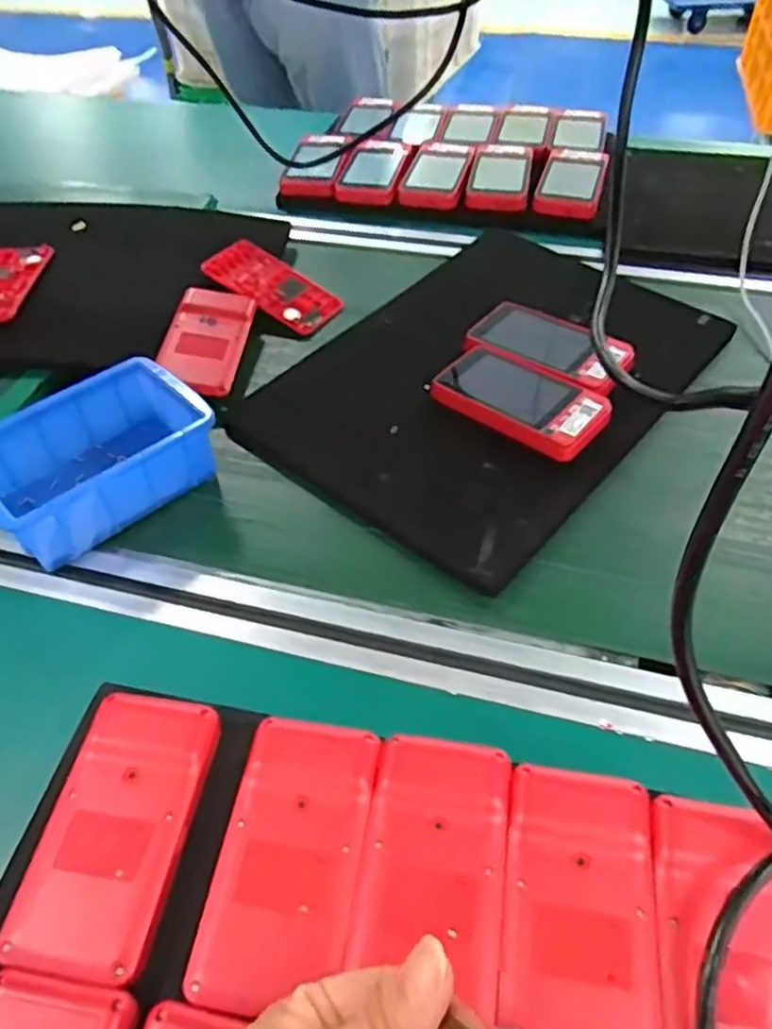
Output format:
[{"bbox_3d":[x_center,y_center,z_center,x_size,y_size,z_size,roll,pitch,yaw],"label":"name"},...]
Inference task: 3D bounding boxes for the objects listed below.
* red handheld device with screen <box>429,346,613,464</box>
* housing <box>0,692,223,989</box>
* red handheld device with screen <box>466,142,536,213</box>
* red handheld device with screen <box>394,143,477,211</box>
[{"bbox_3d":[0.097,-0.083,0.516,0.124,0.021,0.070,32,57,26],"label":"red handheld device with screen"},{"bbox_3d":[-0.123,0.146,0.330,0.063,0.025,0.118,6,50,8],"label":"housing"},{"bbox_3d":[0.123,-0.358,0.754,0.063,0.020,0.126,8,50,9],"label":"red handheld device with screen"},{"bbox_3d":[0.057,-0.364,0.759,0.064,0.021,0.120,10,50,11],"label":"red handheld device with screen"}]

